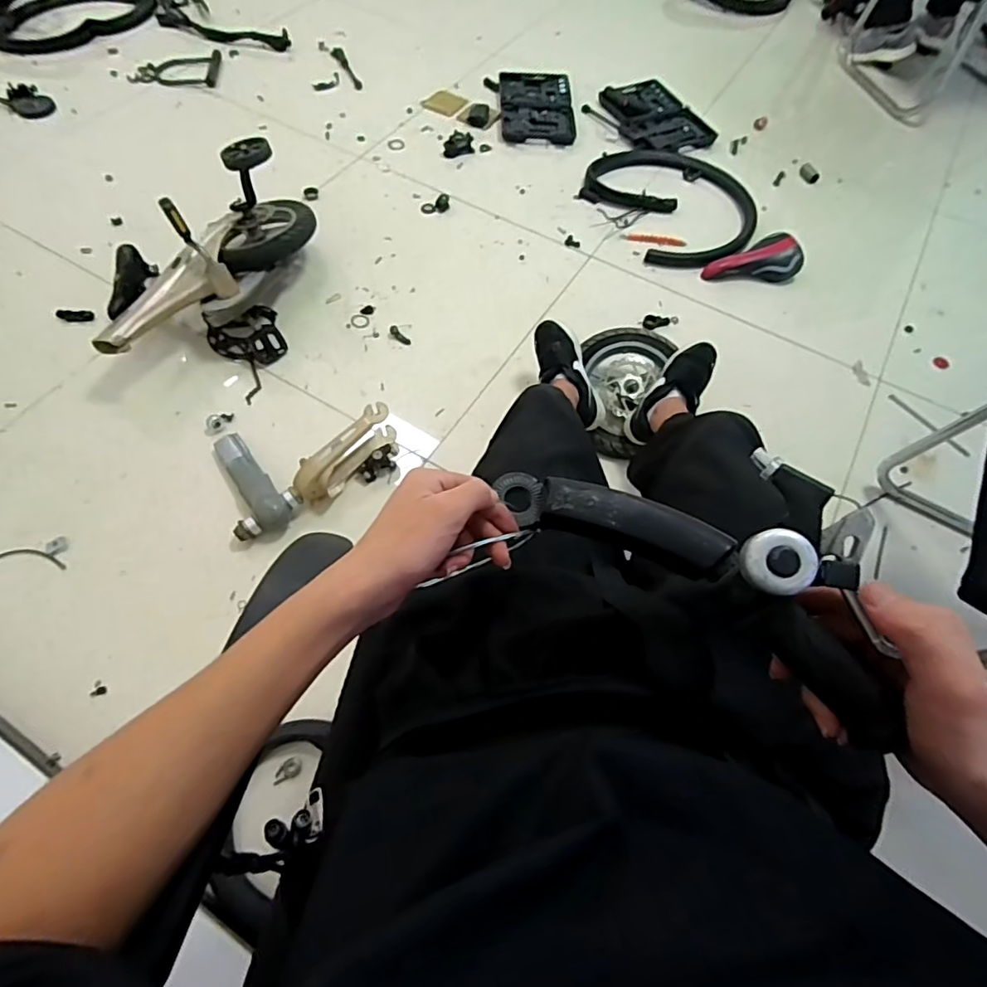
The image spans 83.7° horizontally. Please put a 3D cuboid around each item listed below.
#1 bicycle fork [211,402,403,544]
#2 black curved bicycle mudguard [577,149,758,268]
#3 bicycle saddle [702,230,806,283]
[{"bbox_3d":[-0.372,-0.082,1.108,0.351,0.117,0.248,-19,66,-12],"label":"bicycle fork"},{"bbox_3d":[0.526,-0.866,1.609,0.429,0.056,0.492,-30,69,-17],"label":"black curved bicycle mudguard"},{"bbox_3d":[0.707,-0.637,1.518,0.261,0.081,0.126,-8,64,8],"label":"bicycle saddle"}]

